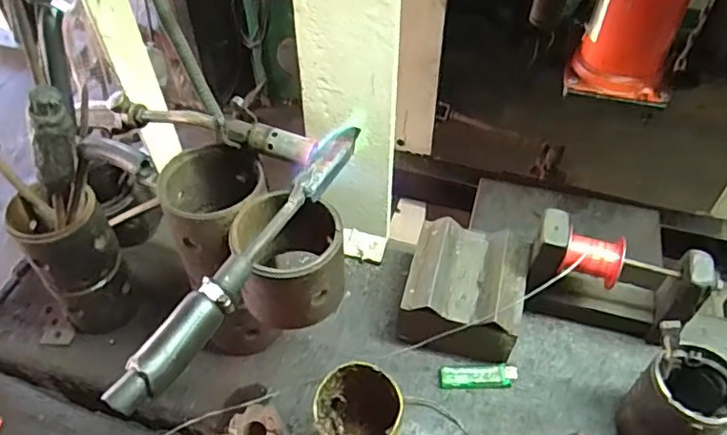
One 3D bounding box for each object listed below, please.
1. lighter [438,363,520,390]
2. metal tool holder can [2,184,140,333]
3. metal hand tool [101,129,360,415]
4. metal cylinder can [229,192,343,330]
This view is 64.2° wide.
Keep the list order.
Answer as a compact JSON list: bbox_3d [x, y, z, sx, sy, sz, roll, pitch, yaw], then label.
[{"bbox_3d":[0.121,0.168,0.610,0.081,0.011,0.024,0,48,1],"label":"lighter"},{"bbox_3d":[-0.293,0.054,0.611,0.079,0.188,0.078,0,48,0],"label":"metal tool holder can"},{"bbox_3d":[-0.080,0.023,0.426,0.028,0.025,0.271,23,53,20],"label":"metal hand tool"},{"bbox_3d":[-0.060,0.032,0.476,0.083,0.083,0.085,0,48,0],"label":"metal cylinder can"}]

